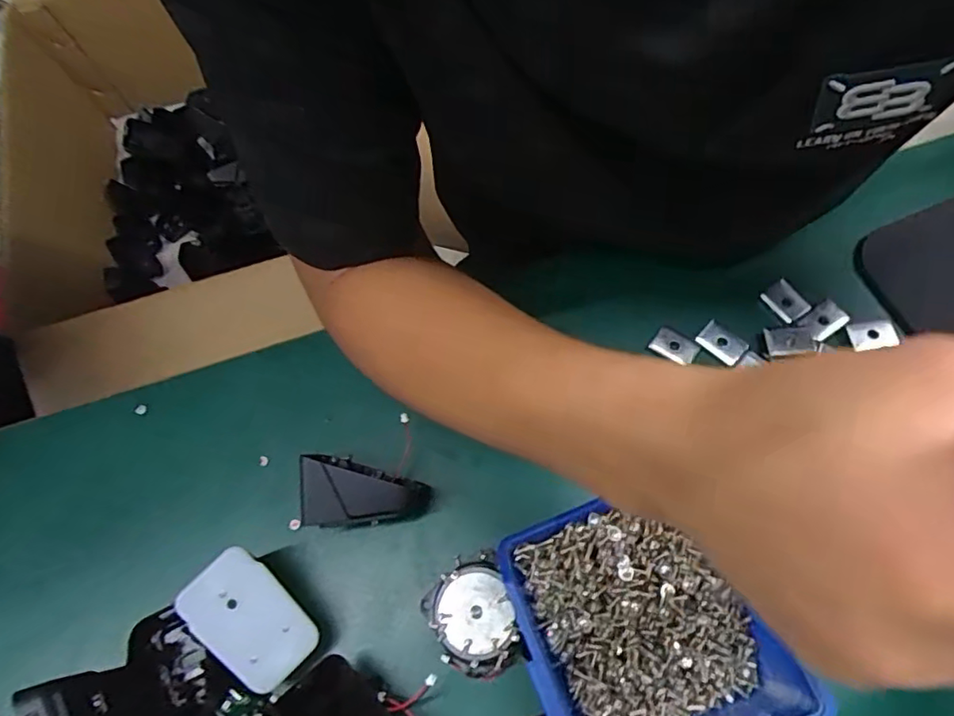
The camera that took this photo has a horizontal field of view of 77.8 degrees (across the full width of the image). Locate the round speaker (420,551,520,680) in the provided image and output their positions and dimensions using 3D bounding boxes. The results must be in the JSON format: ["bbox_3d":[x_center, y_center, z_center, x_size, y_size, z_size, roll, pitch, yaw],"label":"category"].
[{"bbox_3d":[-0.002,0.139,0.315,0.046,0.032,0.055,-24,68,-5],"label":"round speaker"}]

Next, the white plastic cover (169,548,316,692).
[{"bbox_3d":[-0.118,0.135,0.305,0.044,0.006,0.069,-44,91,-14],"label":"white plastic cover"}]

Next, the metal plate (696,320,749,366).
[{"bbox_3d":[0.155,-0.010,0.372,0.028,0.004,0.019,39,76,18],"label":"metal plate"}]

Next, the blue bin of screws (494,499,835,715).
[{"bbox_3d":[0.081,0.132,0.295,0.113,0.067,0.124,-26,69,-6],"label":"blue bin of screws"}]

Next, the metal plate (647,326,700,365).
[{"bbox_3d":[0.125,-0.007,0.374,0.026,0.007,0.018,34,74,17],"label":"metal plate"}]

